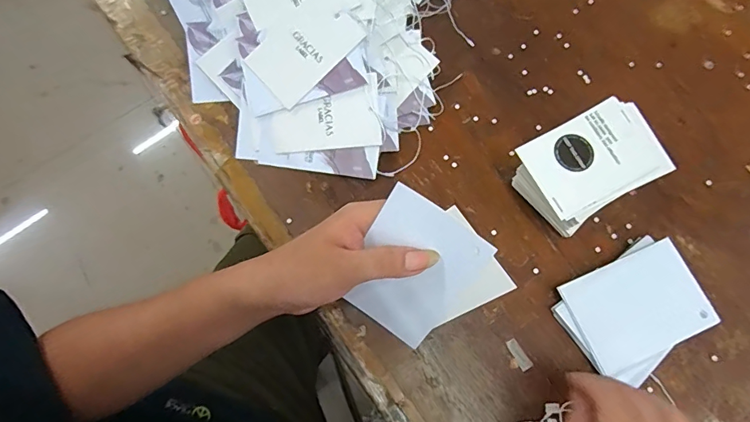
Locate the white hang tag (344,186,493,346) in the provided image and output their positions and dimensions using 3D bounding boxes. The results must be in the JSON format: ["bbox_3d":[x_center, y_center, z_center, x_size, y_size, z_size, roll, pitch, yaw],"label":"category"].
[{"bbox_3d":[0.022,0.040,0.288,0.068,0.008,0.096,36,121,10],"label":"white hang tag"}]

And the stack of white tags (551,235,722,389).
[{"bbox_3d":[0.198,0.077,0.344,0.105,0.017,0.082,-28,76,-7],"label":"stack of white tags"}]

